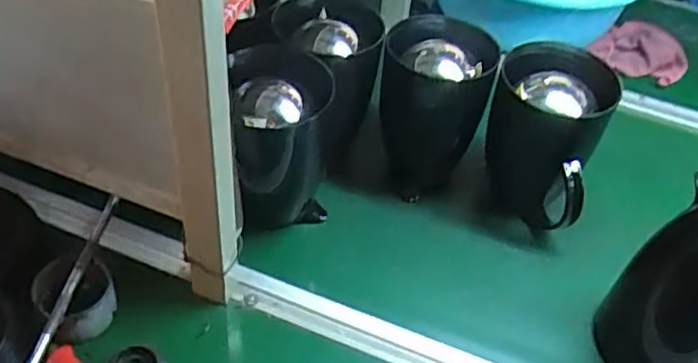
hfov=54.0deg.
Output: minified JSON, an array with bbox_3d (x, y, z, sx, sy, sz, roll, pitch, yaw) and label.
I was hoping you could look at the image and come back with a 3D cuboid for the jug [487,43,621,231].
[{"bbox_3d":[0.224,-0.028,0.835,0.132,0.214,0.170,18,46,11],"label":"jug"}]

